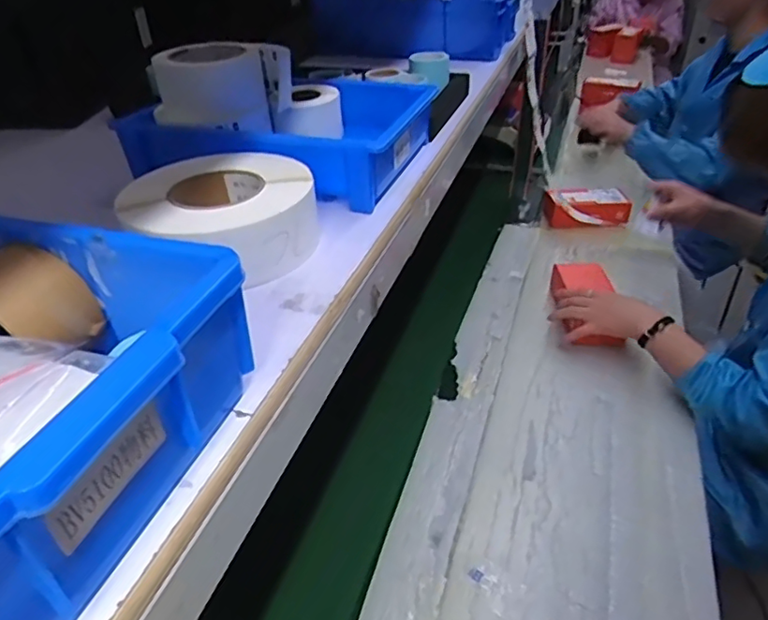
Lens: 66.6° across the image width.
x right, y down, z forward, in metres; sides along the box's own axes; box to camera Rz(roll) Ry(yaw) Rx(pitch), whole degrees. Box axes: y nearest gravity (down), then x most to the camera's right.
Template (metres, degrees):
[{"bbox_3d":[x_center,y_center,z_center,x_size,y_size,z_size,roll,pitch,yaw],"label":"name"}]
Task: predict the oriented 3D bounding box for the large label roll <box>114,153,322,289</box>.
[{"bbox_3d":[-0.136,-0.082,0.509,0.157,0.059,0.157,-2,36,1],"label":"large label roll"}]

